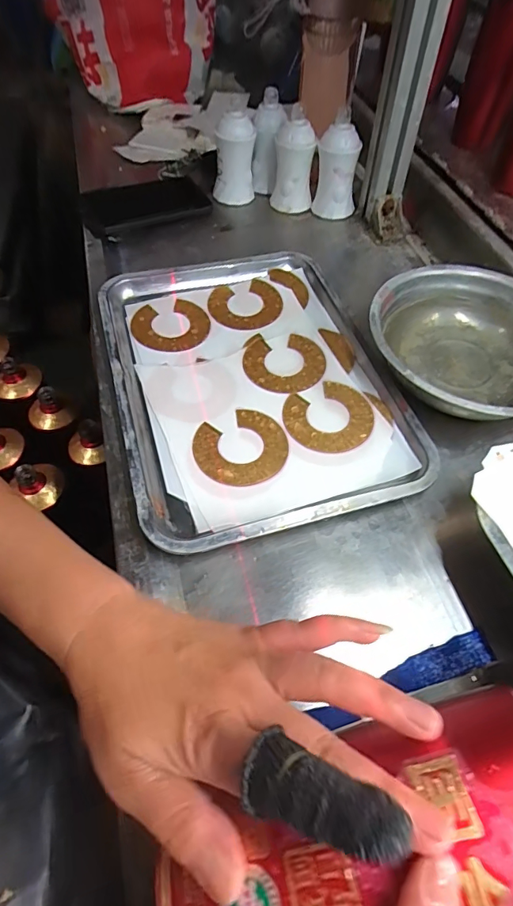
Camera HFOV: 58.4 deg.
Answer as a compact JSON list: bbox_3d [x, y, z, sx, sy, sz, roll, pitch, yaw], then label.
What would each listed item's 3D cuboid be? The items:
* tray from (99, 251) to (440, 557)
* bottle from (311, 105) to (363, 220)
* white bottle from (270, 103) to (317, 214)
[{"bbox_3d":[-0.008,-0.084,0.449,0.250,0.029,0.339,-15,58,-8],"label":"tray"},{"bbox_3d":[0.106,-0.372,0.610,0.056,0.114,0.047,2,57,3],"label":"bottle"},{"bbox_3d":[0.049,-0.385,0.621,0.056,0.113,0.049,-11,57,-5],"label":"white bottle"}]

